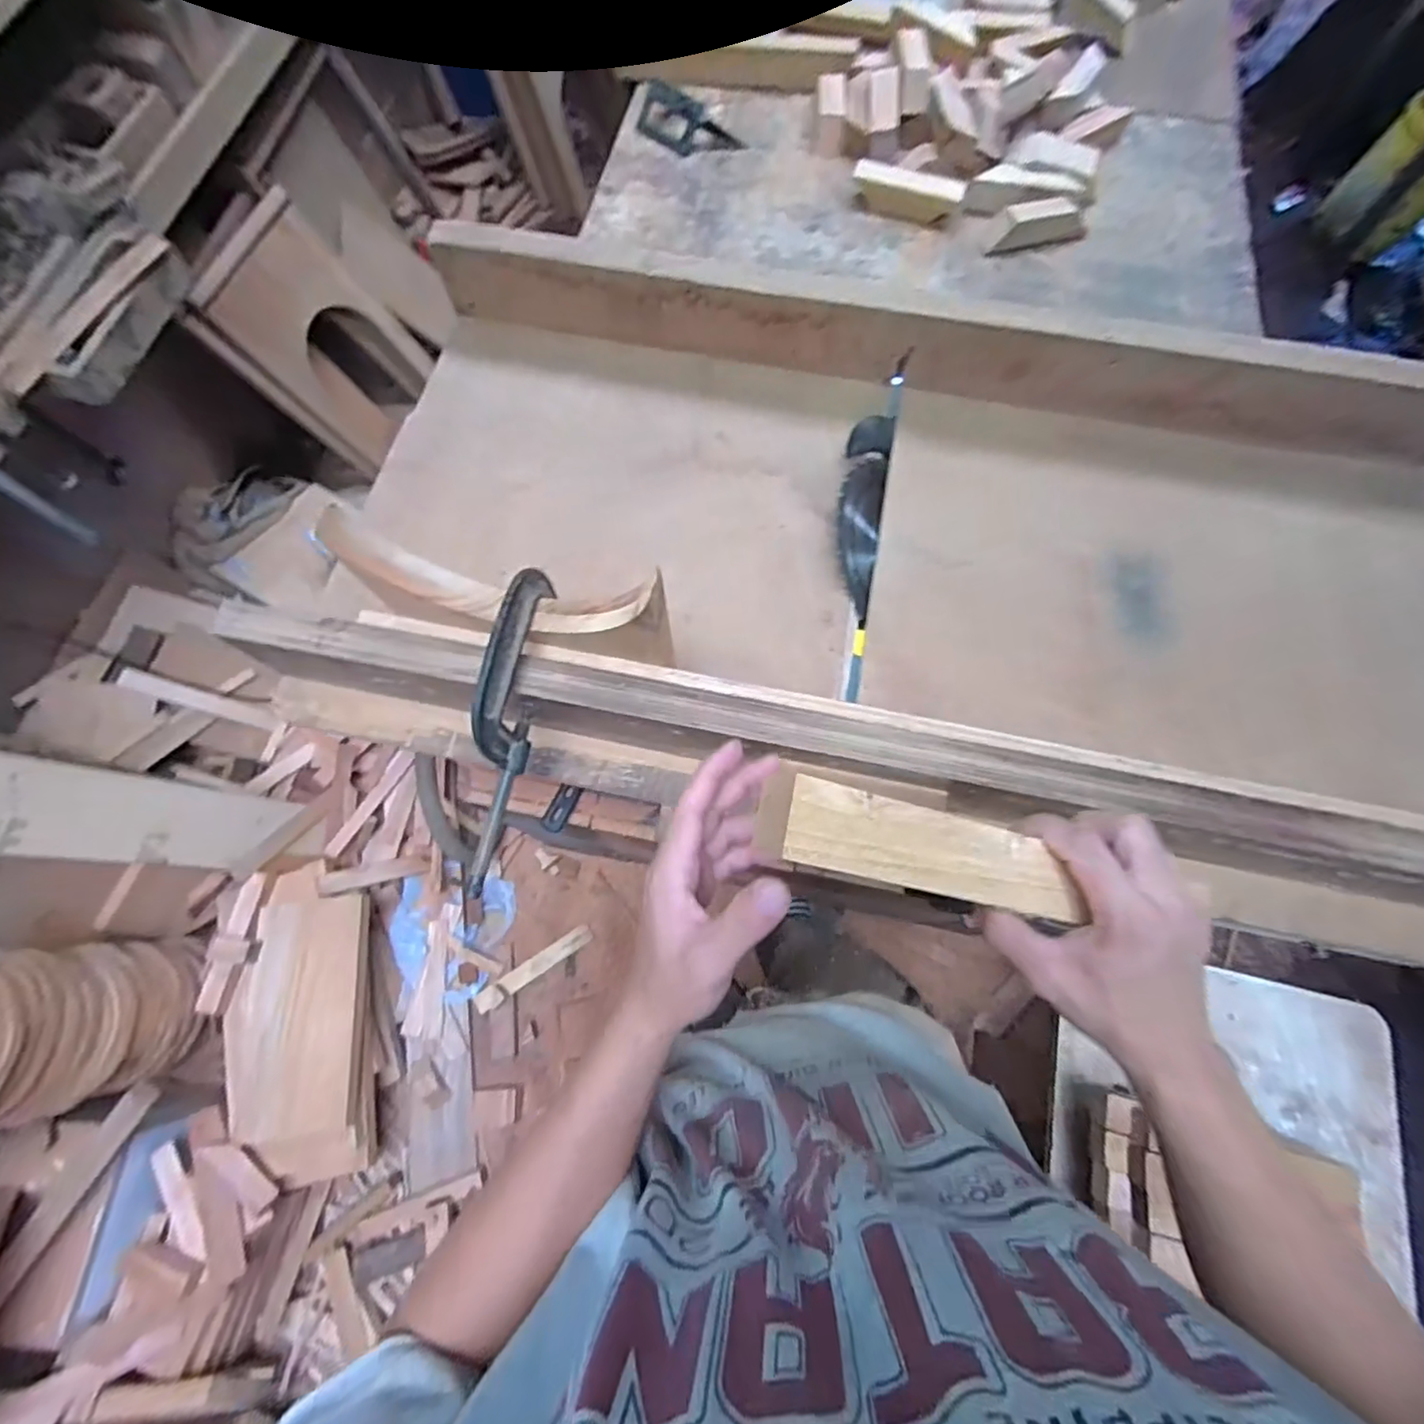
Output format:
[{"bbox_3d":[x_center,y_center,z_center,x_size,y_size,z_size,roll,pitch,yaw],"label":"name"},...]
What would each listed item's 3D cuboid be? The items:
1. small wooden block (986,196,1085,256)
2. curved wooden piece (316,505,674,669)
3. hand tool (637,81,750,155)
[{"bbox_3d":[0.474,-0.723,0.920,0.146,0.056,0.042,-17,73,-6],"label":"small wooden block"},{"bbox_3d":[-0.160,-0.089,0.515,0.258,0.116,0.041,12,72,3],"label":"curved wooden piece"},{"bbox_3d":[-0.036,-0.947,0.988,0.180,0.048,0.085,17,72,5],"label":"hand tool"}]

